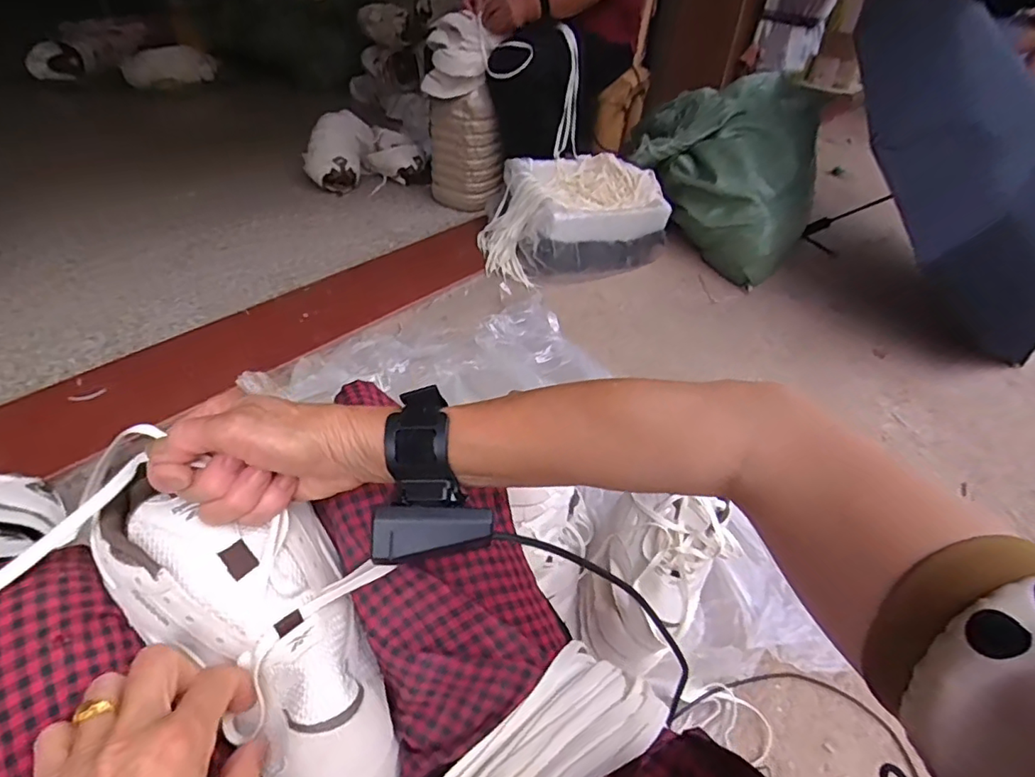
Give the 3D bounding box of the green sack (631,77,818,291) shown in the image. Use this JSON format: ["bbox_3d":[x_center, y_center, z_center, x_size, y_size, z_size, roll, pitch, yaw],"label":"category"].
[{"bbox_3d":[0.530,-0.579,1.482,0.443,0.357,0.489,6,41,-1],"label":"green sack"}]

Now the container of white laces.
[{"bbox_3d":[0.131,-0.416,1.372,0.432,0.205,0.263,-15,45,-22],"label":"container of white laces"}]

